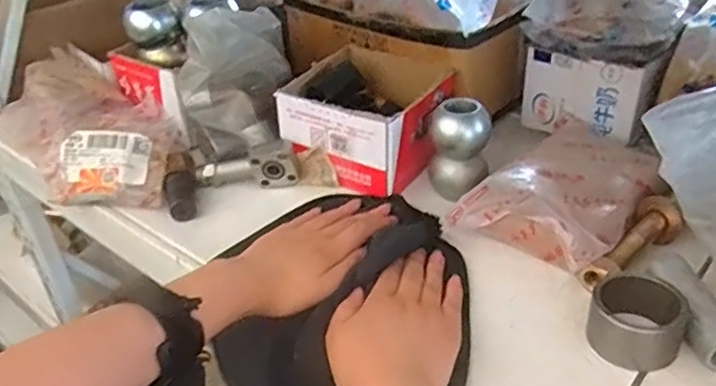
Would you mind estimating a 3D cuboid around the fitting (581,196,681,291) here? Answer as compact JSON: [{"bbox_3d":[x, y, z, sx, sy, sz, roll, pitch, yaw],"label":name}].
[{"bbox_3d":[0.215,0.042,0.498,0.111,0.033,0.037,-31,43,-34],"label":"fitting"}]

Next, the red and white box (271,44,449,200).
[{"bbox_3d":[0.008,-0.073,0.634,0.135,0.082,0.121,17,40,27],"label":"red and white box"}]

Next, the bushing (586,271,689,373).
[{"bbox_3d":[0.187,0.083,0.425,0.058,0.041,0.053,16,39,26],"label":"bushing"}]

